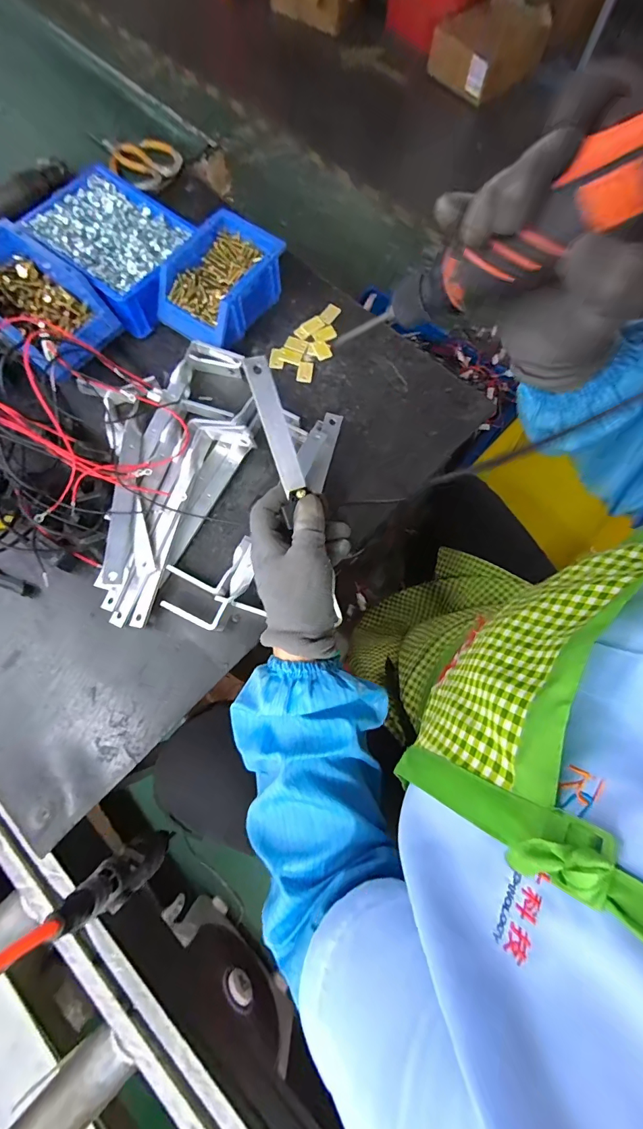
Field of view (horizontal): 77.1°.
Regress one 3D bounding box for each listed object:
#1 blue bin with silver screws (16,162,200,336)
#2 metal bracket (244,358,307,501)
[{"bbox_3d":[-0.272,-0.422,0.544,0.207,0.064,0.150,39,77,10],"label":"blue bin with silver screws"},{"bbox_3d":[-0.040,-0.121,0.352,0.020,0.010,0.115,-18,100,-4],"label":"metal bracket"}]

